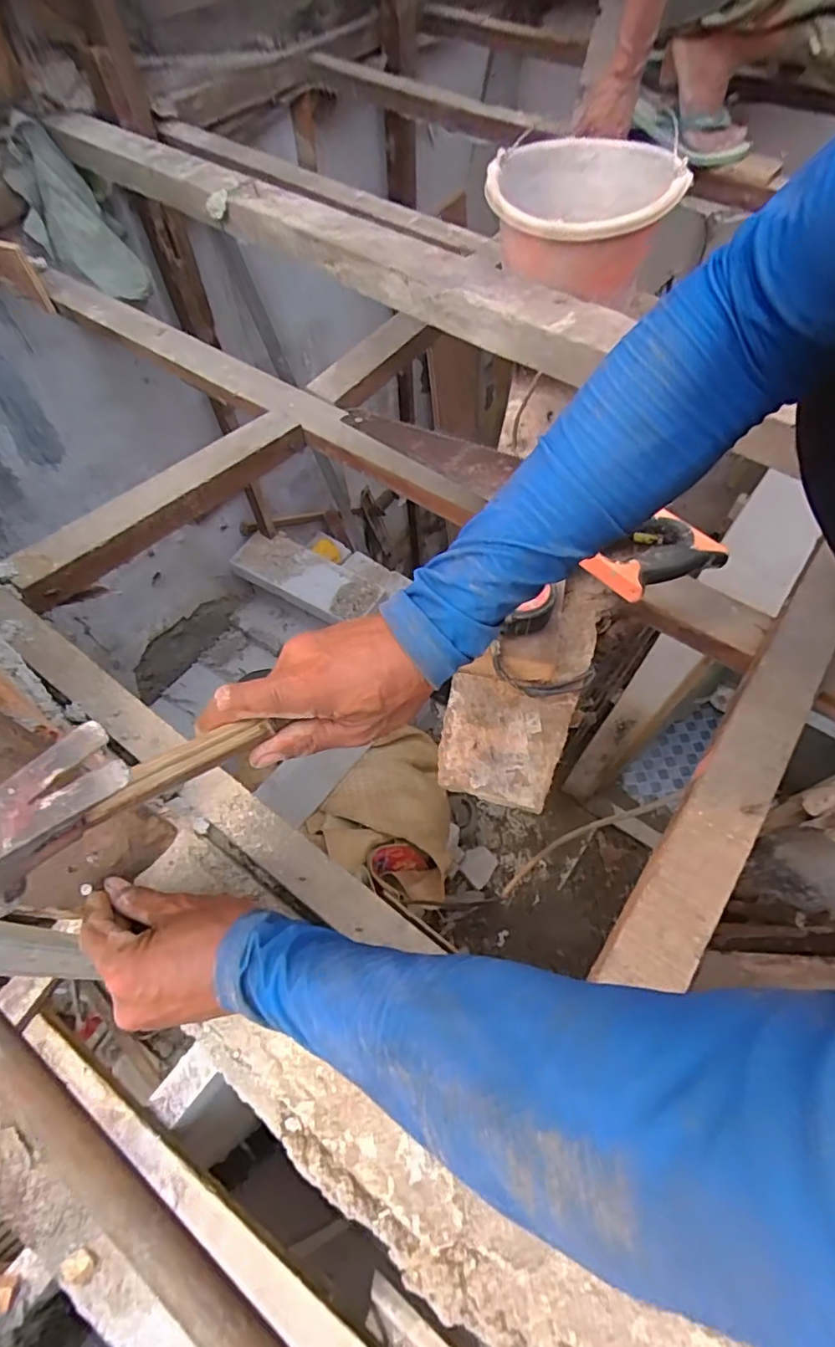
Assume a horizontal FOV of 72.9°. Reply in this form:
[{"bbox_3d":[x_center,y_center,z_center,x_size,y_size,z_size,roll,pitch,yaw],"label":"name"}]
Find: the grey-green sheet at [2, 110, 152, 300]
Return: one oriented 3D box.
[{"bbox_3d":[-0.726,-0.957,1.199,0.164,0.306,0.103,-28,50,7],"label":"grey-green sheet"}]

